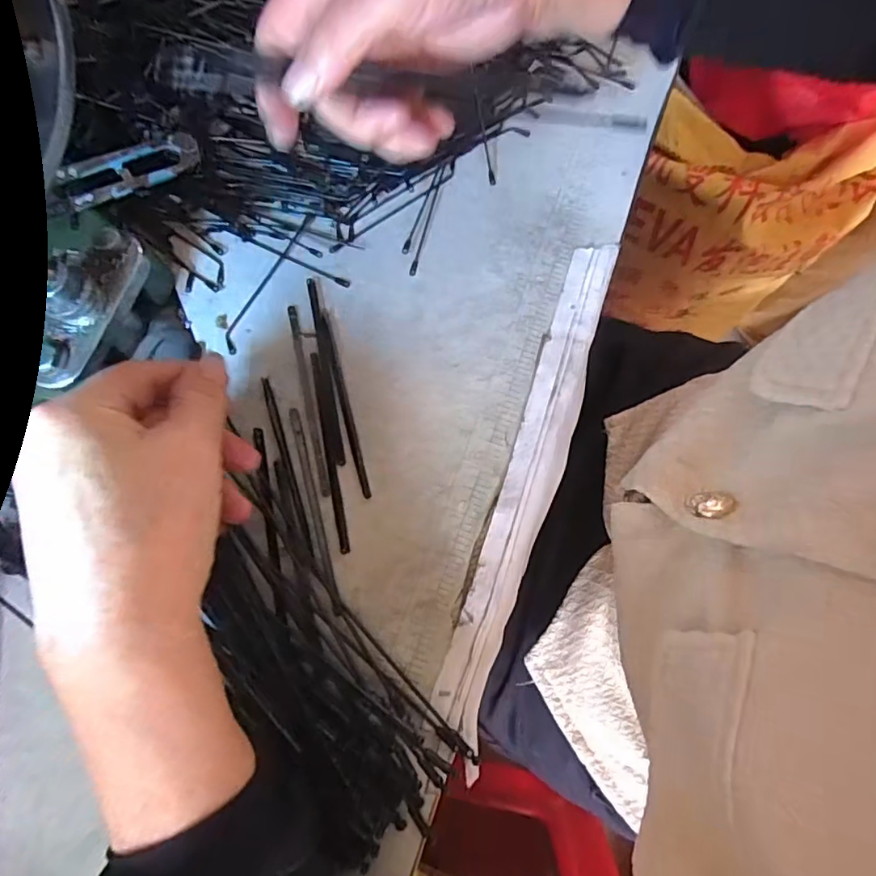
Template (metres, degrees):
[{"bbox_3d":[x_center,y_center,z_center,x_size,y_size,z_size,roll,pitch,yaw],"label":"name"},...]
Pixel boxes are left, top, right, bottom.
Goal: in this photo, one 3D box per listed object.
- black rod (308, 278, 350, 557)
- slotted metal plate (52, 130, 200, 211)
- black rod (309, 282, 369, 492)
[{"bbox_3d":[-0.052,0.005,0.267,0.005,0.004,0.098,-12,76,-2],"label":"black rod"},{"bbox_3d":[-0.155,-0.137,0.281,0.068,0.009,0.020,-34,80,-21],"label":"slotted metal plate"},{"bbox_3d":[-0.050,-0.027,0.275,0.005,0.005,0.117,-16,76,-3],"label":"black rod"}]

